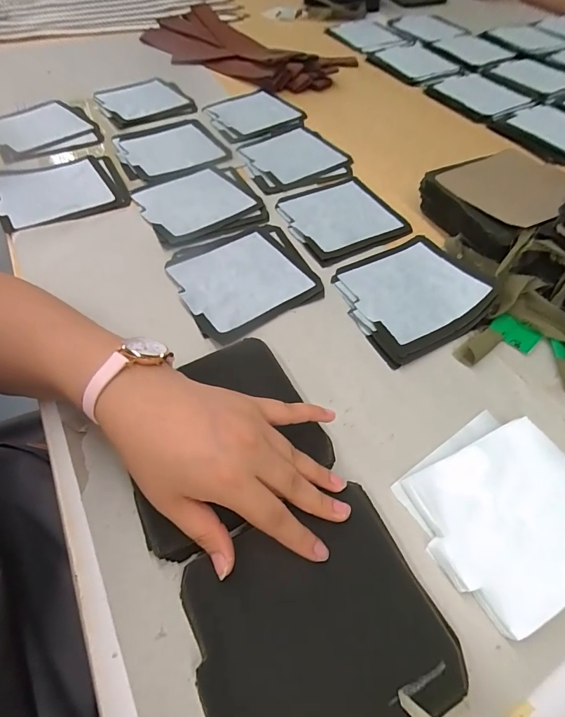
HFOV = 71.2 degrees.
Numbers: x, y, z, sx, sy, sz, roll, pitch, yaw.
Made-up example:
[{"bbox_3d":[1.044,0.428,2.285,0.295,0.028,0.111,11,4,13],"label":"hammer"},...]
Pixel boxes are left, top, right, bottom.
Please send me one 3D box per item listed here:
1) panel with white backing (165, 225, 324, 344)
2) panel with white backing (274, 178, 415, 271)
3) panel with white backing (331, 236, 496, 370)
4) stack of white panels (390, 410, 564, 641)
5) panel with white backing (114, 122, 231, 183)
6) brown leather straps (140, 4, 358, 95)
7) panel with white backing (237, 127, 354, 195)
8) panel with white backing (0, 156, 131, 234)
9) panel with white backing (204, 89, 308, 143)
[{"bbox_3d":[-0.039,-0.088,0.412,0.138,0.005,0.135,-25,59,-20],"label":"panel with white backing"},{"bbox_3d":[0.069,-0.175,0.482,0.134,0.005,0.134,-24,59,-18],"label":"panel with white backing"},{"bbox_3d":[0.130,-0.072,0.402,0.146,0.019,0.129,-25,59,-19],"label":"panel with white backing"},{"bbox_3d":[0.157,0.106,0.278,0.123,0.016,0.118,-22,58,-18],"label":"stack of white panels"},{"bbox_3d":[-0.159,-0.298,0.562,0.142,0.010,0.142,-24,59,-18],"label":"panel with white backing"},{"bbox_3d":[-0.088,-0.626,0.787,0.465,0.061,0.206,35,65,25],"label":"brown leather straps"},{"bbox_3d":[0.016,-0.287,0.560,0.142,0.004,0.139,-19,58,-16],"label":"panel with white backing"},{"bbox_3d":[-0.275,-0.207,0.491,0.141,0.010,0.136,-22,58,-18],"label":"panel with white backing"},{"bbox_3d":[-0.048,-0.396,0.638,0.133,0.013,0.167,-27,55,-16],"label":"panel with white backing"}]

